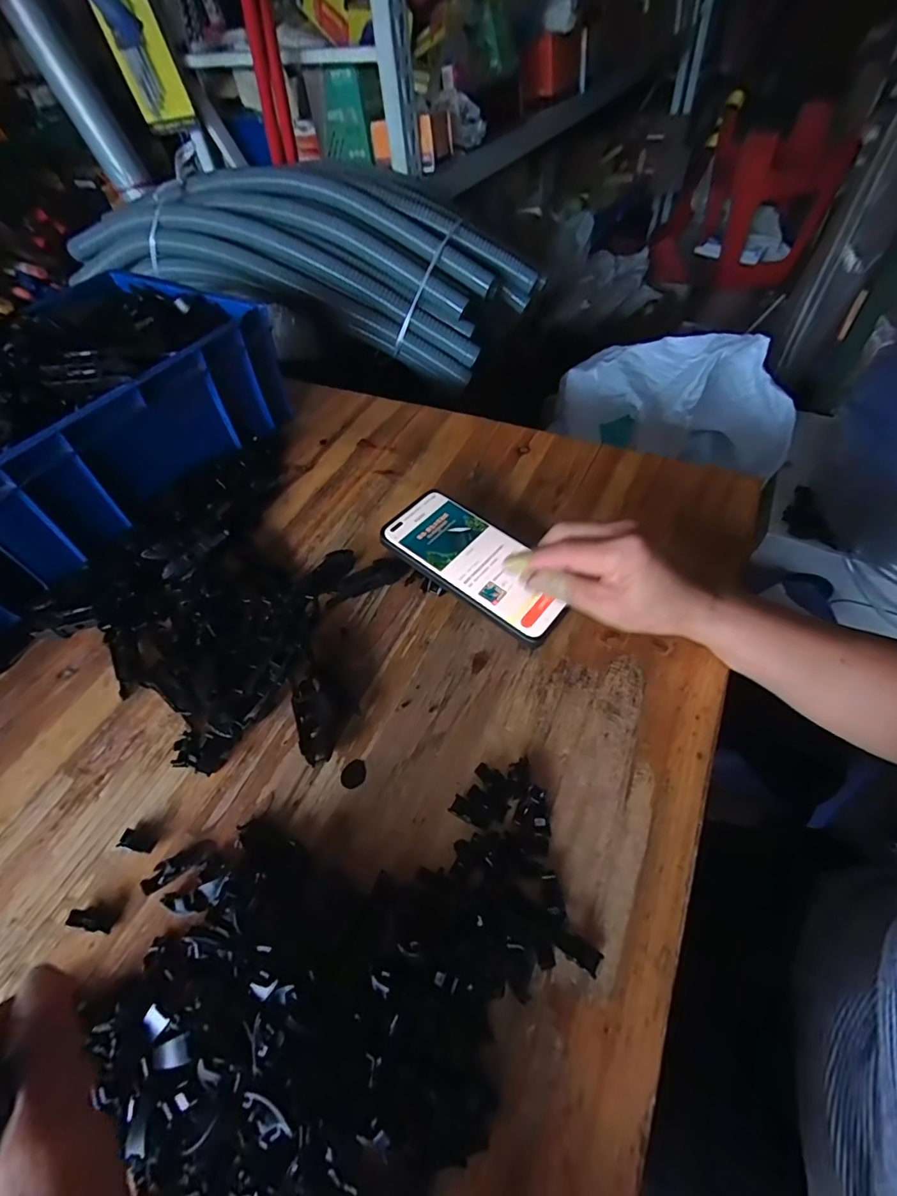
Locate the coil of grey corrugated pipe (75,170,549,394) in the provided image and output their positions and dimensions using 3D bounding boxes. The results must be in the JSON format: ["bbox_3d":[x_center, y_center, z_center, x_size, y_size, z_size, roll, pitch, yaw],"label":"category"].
[{"bbox_3d":[-0.242,-0.517,0.776,0.710,0.202,0.196,13,55,15],"label":"coil of grey corrugated pipe"}]

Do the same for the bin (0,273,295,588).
[{"bbox_3d":[-0.361,-0.190,0.502,0.244,0.149,0.331,22,58,21],"label":"bin"}]

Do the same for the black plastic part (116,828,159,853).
[{"bbox_3d":[-0.197,0.153,0.312,0.024,0.005,0.011,5,54,10],"label":"black plastic part"}]

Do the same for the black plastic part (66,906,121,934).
[{"bbox_3d":[-0.206,0.186,0.286,0.026,0.007,0.012,2,53,7],"label":"black plastic part"}]

